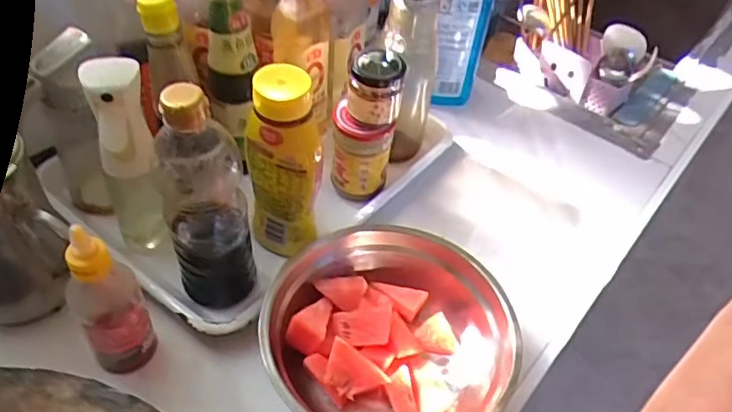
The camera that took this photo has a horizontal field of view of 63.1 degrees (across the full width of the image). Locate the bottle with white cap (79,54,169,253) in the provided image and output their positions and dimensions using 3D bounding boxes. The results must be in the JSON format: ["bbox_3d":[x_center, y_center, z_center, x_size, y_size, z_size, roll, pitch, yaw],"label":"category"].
[{"bbox_3d":[-0.231,-0.042,0.584,0.052,0.202,0.054,-16,51,-20],"label":"bottle with white cap"}]

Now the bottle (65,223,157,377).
[{"bbox_3d":[-0.221,0.083,0.514,0.054,0.167,0.051,-20,52,-23],"label":"bottle"}]

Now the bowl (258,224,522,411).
[{"bbox_3d":[0.020,0.127,0.564,0.224,0.069,0.222,3,47,-4],"label":"bowl"}]

